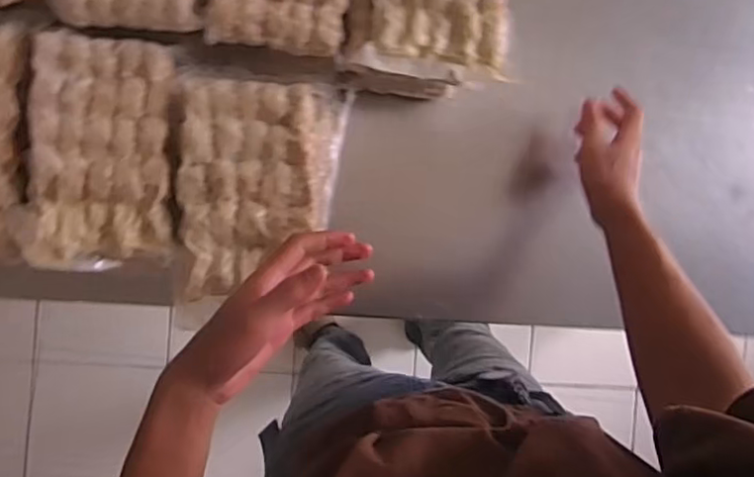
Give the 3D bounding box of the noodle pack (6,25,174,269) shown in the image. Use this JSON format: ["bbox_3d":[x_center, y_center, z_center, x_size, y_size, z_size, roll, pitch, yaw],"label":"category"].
[{"bbox_3d":[-0.252,-0.079,0.556,0.123,0.033,0.205,0,91,-7],"label":"noodle pack"}]

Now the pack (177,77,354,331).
[{"bbox_3d":[-0.114,-0.049,0.632,0.158,0.116,0.227,3,91,-7],"label":"pack"}]

